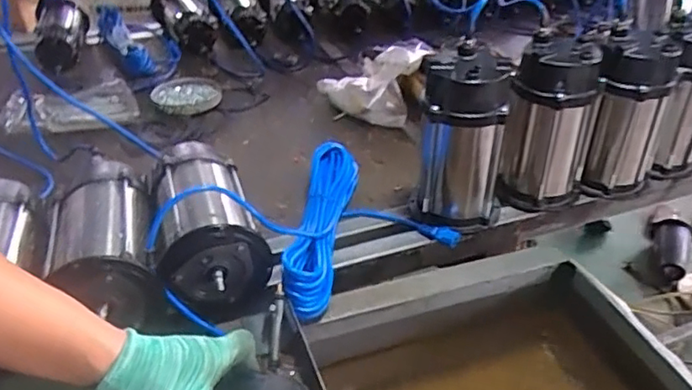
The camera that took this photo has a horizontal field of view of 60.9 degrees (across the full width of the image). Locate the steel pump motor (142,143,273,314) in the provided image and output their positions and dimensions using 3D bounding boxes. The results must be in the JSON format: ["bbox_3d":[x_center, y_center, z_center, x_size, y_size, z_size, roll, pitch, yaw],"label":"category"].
[{"bbox_3d":[-0.202,0.035,0.828,0.133,0.121,0.253,-11,37,-16],"label":"steel pump motor"}]

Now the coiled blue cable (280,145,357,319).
[{"bbox_3d":[-0.040,0.035,0.882,0.075,0.069,0.359,5,36,6],"label":"coiled blue cable"}]

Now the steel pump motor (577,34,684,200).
[{"bbox_3d":[0.449,-0.119,0.944,0.112,0.248,0.112,20,40,24],"label":"steel pump motor"}]

